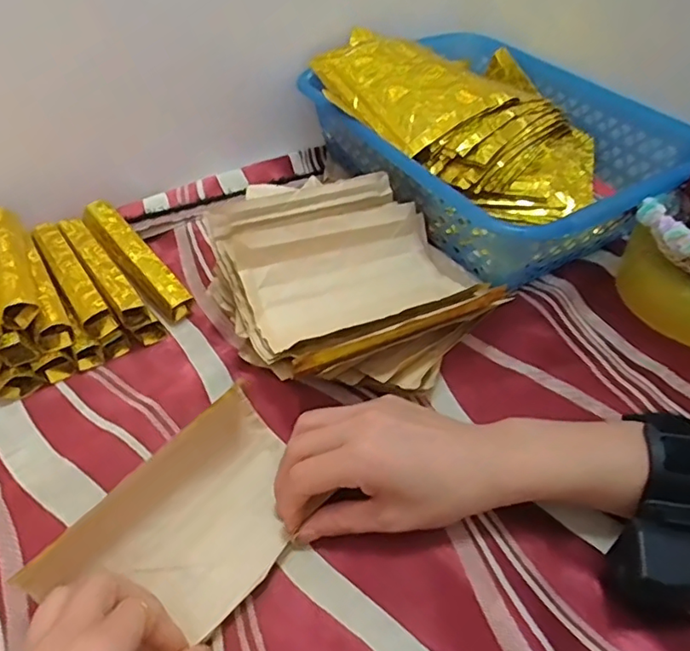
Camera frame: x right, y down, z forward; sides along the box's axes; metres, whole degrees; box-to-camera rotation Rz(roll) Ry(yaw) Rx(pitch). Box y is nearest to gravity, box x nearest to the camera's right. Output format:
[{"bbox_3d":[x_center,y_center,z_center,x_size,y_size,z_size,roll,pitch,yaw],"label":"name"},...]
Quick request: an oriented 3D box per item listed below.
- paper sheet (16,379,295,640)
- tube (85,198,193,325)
[{"bbox_3d":[-0.090,0.111,0.325,0.099,0.025,0.147,31,54,29],"label":"paper sheet"},{"bbox_3d":[-0.173,-0.055,0.475,0.027,0.021,0.131,-35,69,-28],"label":"tube"}]

